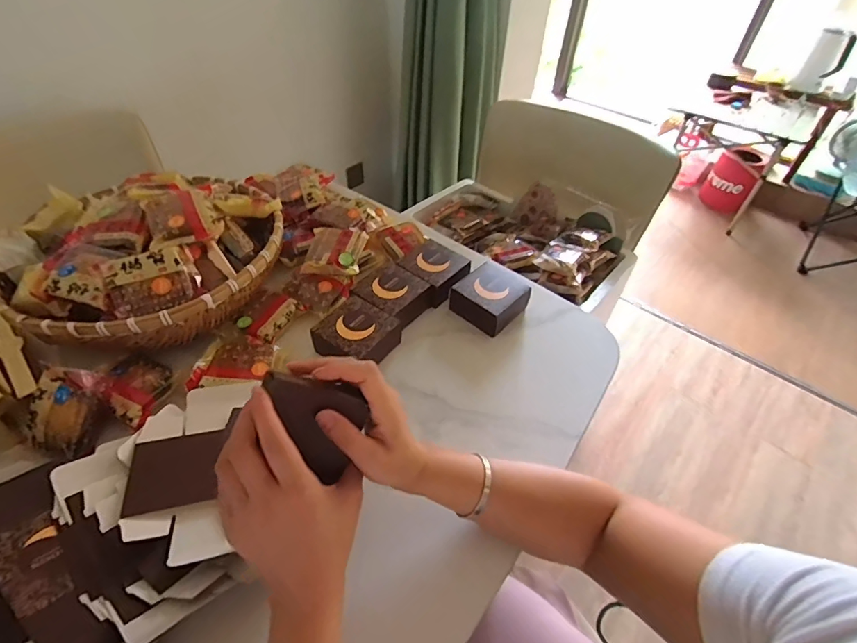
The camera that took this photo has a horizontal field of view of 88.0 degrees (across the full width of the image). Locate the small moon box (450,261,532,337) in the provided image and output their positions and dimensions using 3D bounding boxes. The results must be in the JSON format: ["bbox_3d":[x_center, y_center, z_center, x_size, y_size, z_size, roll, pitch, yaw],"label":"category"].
[{"bbox_3d":[0.095,-0.035,0.665,0.097,0.046,0.089,36,55,27],"label":"small moon box"}]

